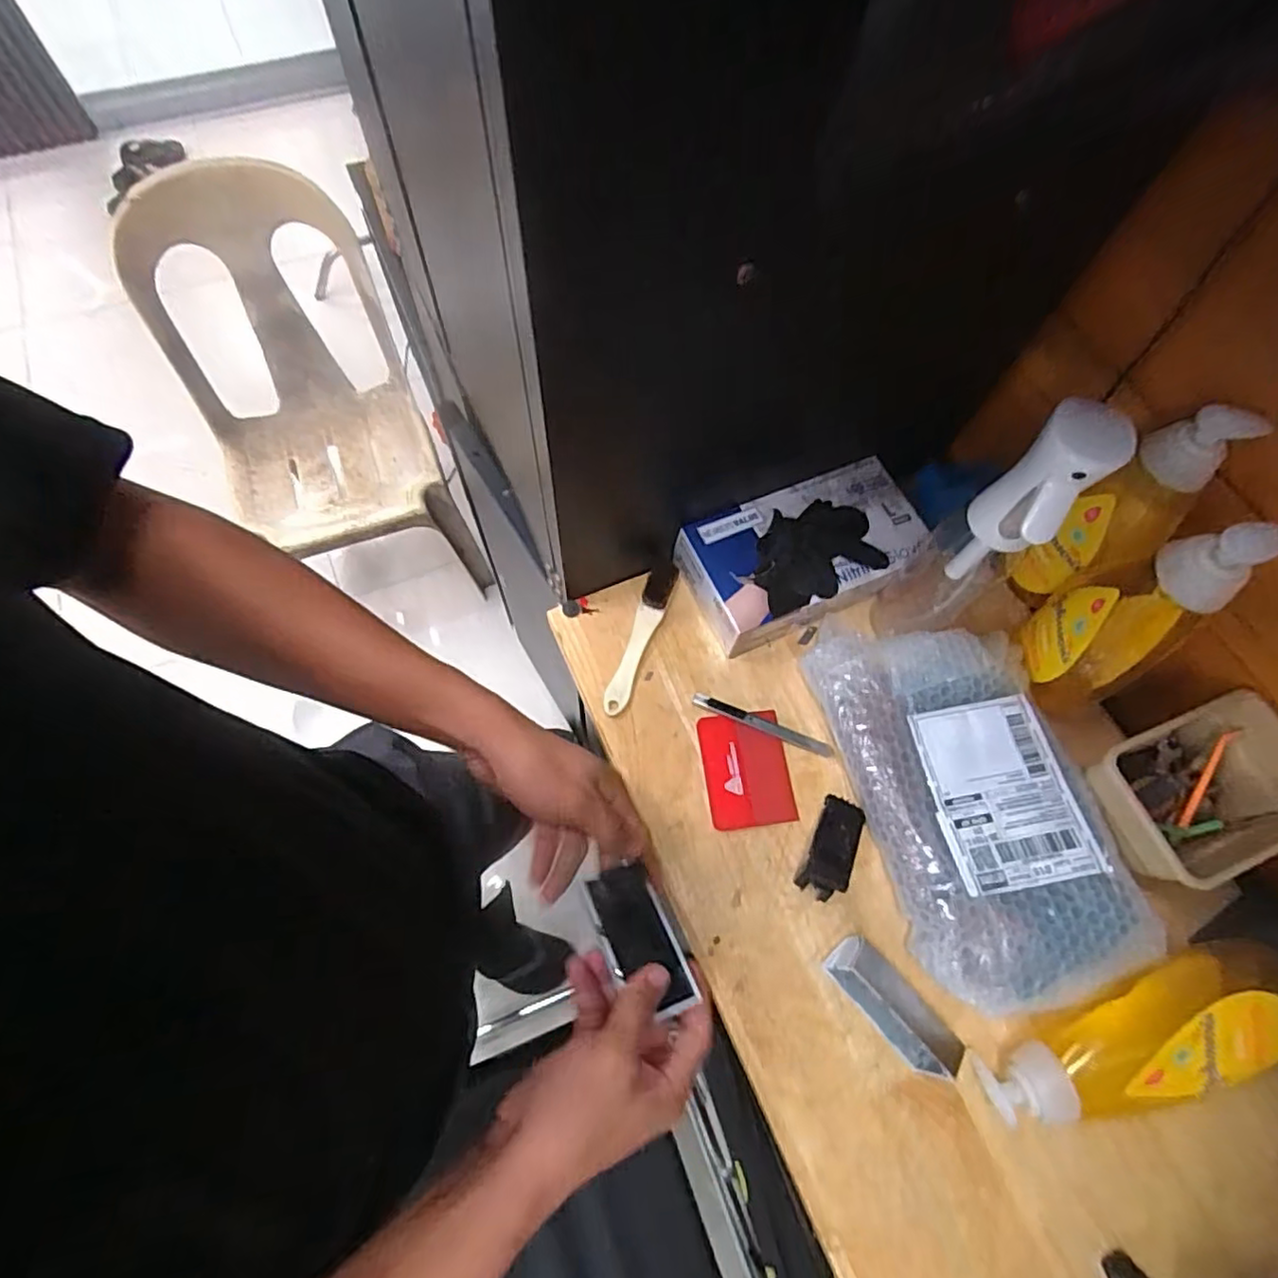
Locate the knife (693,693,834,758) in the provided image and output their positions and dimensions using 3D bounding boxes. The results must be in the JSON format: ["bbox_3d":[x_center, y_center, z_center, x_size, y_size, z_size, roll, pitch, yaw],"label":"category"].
[{"bbox_3d":[0.114,0.080,0.587,0.135,0.009,0.014,21,67,6],"label":"knife"}]

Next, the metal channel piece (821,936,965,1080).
[{"bbox_3d":[0.197,0.282,0.491,0.039,0.035,0.106,-39,74,-17],"label":"metal channel piece"}]

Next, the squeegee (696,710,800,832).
[{"bbox_3d":[0.096,0.117,0.571,0.075,0.005,0.099,-5,67,-5],"label":"squeegee"}]

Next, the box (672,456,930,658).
[{"bbox_3d":[0.161,-0.083,0.620,0.220,0.065,0.122,-22,70,-12],"label":"box"}]

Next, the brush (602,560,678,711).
[{"bbox_3d":[0.001,-0.003,0.605,0.024,0.013,0.155,20,67,6],"label":"brush"}]

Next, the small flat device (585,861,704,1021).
[{"bbox_3d":[0.000,0.195,0.414,0.044,0.008,0.090,-23,70,-12],"label":"small flat device"}]

